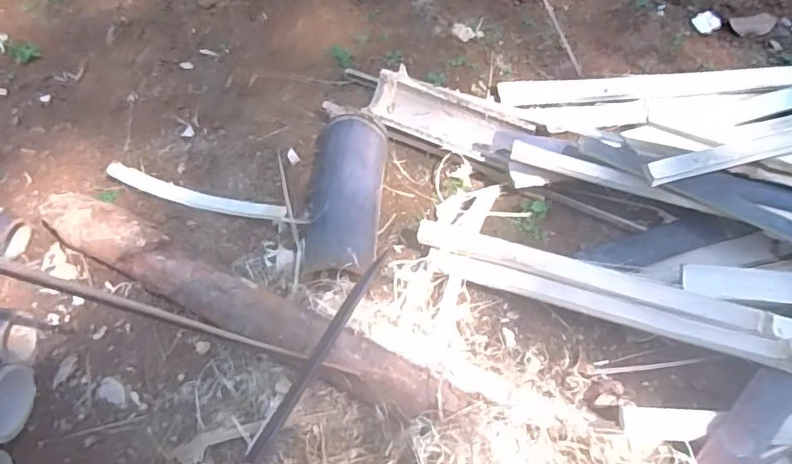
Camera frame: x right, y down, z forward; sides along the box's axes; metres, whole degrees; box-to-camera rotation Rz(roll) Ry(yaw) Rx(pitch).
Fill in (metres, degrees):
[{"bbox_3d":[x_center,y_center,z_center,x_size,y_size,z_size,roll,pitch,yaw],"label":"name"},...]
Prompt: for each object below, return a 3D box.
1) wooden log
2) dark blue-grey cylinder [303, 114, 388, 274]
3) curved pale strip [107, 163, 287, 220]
[{"bbox_3d":[-0.187,0.089,0.697,0.582,0.072,0.079,24,65,13],"label":"wooden log"},{"bbox_3d":[-0.071,-0.051,0.788,0.102,0.076,0.249,3,63,2],"label":"dark blue-grey cylinder"},{"bbox_3d":[-0.273,-0.053,0.790,0.273,0.048,0.025,15,64,9],"label":"curved pale strip"}]

